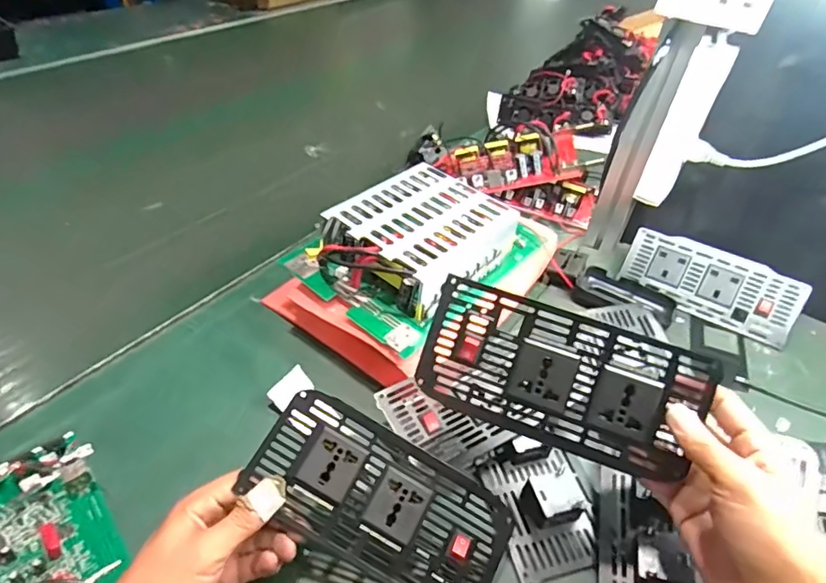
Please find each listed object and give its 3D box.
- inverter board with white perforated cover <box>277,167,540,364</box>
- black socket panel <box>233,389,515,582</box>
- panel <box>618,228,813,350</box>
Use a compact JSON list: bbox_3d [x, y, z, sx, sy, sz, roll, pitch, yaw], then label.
[{"bbox_3d":[0.008,-0.060,0.547,0.177,0.061,0.240,33,49,27],"label":"inverter board with white perforated cover"},{"bbox_3d":[-0.022,0.153,0.370,0.188,0.013,0.092,32,68,0],"label":"black socket panel"},{"bbox_3d":[0.353,-0.009,0.605,0.189,0.009,0.083,26,91,23],"label":"panel"}]

